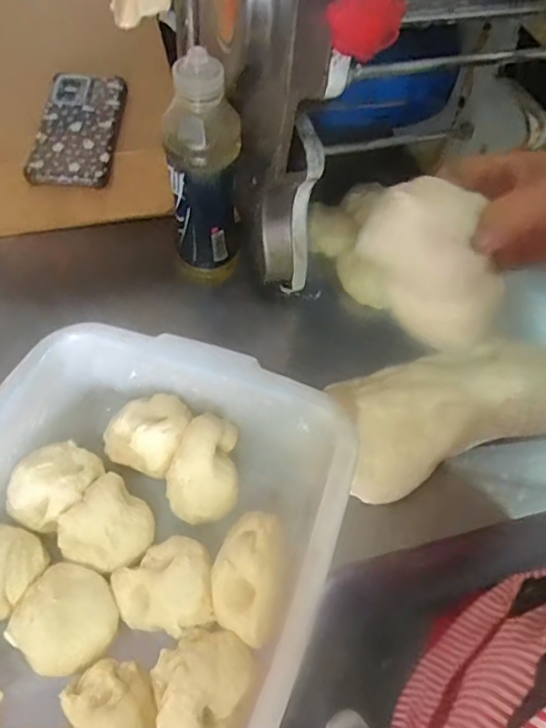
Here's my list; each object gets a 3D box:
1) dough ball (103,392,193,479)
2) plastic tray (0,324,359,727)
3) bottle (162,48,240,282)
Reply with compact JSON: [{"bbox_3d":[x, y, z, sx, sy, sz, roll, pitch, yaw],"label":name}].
[{"bbox_3d":[-0.104,0.054,0.467,0.066,0.039,0.060,2,57,-4],"label":"dough ball"},{"bbox_3d":[-0.120,0.152,0.379,0.269,0.113,0.348,19,58,7],"label":"plastic tray"},{"bbox_3d":[-0.064,-0.179,0.530,0.064,0.229,0.068,-1,57,-6],"label":"bottle"}]

